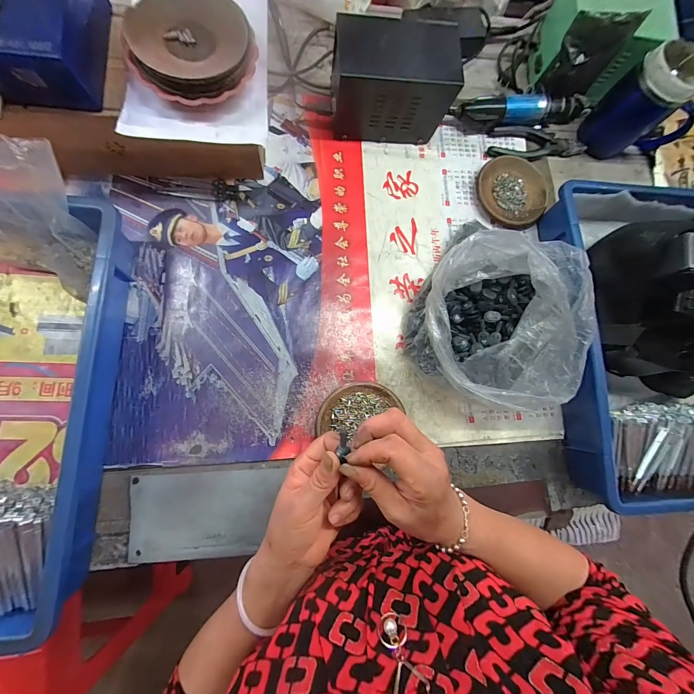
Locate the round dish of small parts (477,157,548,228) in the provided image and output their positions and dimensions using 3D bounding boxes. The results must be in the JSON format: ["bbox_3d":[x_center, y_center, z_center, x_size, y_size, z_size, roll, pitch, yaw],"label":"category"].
[{"bbox_3d":[0.259,-0.243,0.493,0.109,0.015,0.108,1,81,-6],"label":"round dish of small parts"}]

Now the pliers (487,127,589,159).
[{"bbox_3d":[0.305,-0.335,0.512,0.162,0.011,0.054,-5,82,-7],"label":"pliers"}]

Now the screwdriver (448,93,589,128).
[{"bbox_3d":[0.278,-0.379,0.504,0.238,0.039,0.046,-10,82,-9],"label":"screwdriver"}]

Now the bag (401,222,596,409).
[{"bbox_3d":[0.194,-0.033,0.402,0.207,0.122,0.201,29,78,-2],"label":"bag"}]

